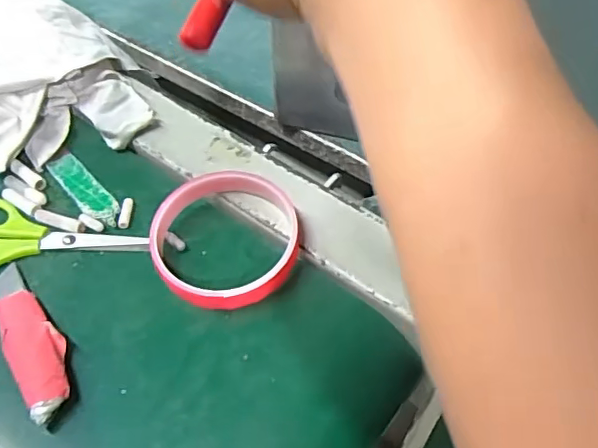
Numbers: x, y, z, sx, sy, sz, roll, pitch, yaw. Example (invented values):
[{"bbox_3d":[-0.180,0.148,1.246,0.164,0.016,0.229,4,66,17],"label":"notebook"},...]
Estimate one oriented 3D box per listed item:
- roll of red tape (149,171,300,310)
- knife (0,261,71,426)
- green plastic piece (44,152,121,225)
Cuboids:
[{"bbox_3d":[-0.042,0.009,0.324,0.083,0.025,0.086,0,52,-1],"label":"roll of red tape"},{"bbox_3d":[-0.144,0.058,0.297,0.026,0.011,0.101,-29,58,-22],"label":"knife"},{"bbox_3d":[-0.140,-0.024,0.364,0.019,0.004,0.075,-34,60,-25],"label":"green plastic piece"}]

